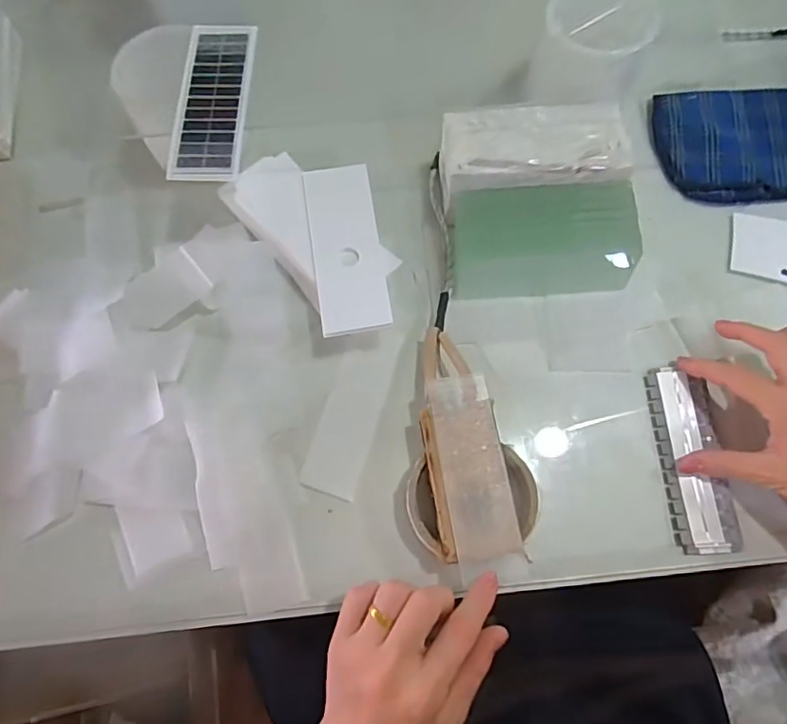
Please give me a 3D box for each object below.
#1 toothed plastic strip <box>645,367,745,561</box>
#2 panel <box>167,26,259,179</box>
[{"bbox_3d":[0.221,0.069,0.395,0.046,0.008,0.135,-4,72,0],"label":"toothed plastic strip"},{"bbox_3d":[-0.136,-0.198,0.403,0.053,0.007,0.139,0,71,1],"label":"panel"}]

